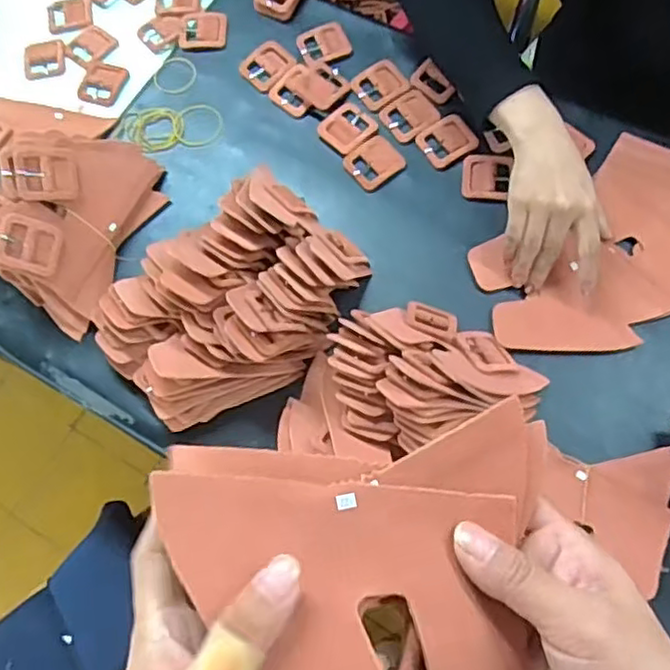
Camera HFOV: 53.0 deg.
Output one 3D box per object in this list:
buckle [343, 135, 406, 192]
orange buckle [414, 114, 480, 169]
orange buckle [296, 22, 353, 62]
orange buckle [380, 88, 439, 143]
[{"bbox_3d":[0.039,-0.173,0.671,0.050,0.004,0.046,-38,77,1],"label":"buckle"},{"bbox_3d":[0.113,-0.196,0.676,0.055,0.004,0.050,-31,71,-7],"label":"orange buckle"},{"bbox_3d":[-0.011,-0.313,0.720,0.053,0.005,0.050,-23,70,-4],"label":"orange buckle"},{"bbox_3d":[0.076,-0.227,0.686,0.053,0.004,0.049,-36,72,-9],"label":"orange buckle"}]

